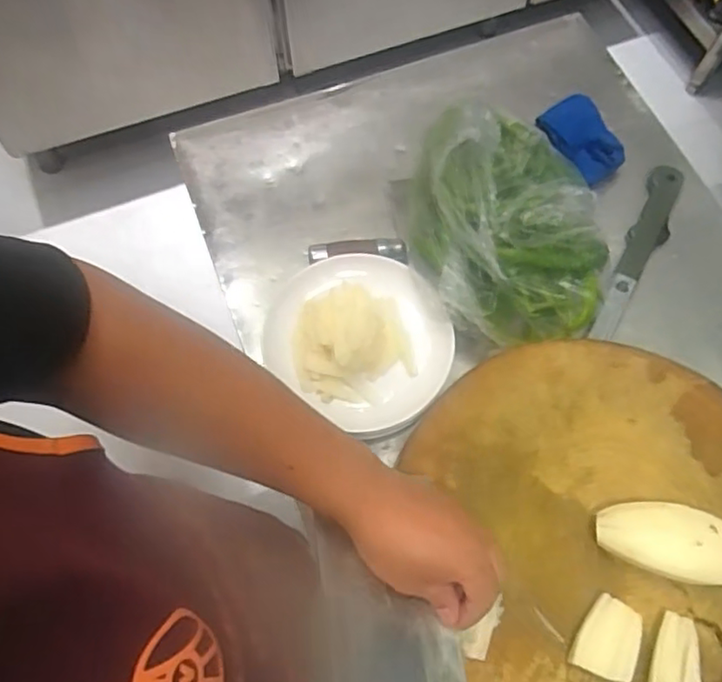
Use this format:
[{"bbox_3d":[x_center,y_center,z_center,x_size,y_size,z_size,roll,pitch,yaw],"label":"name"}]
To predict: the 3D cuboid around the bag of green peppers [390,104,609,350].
[{"bbox_3d":[0.152,-0.126,0.675,0.199,0.103,0.273,-6,68,-3],"label":"bag of green peppers"}]

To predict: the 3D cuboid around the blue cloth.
[{"bbox_3d":[0.270,-0.245,0.773,0.073,0.050,0.114,-27,71,-11],"label":"blue cloth"}]

